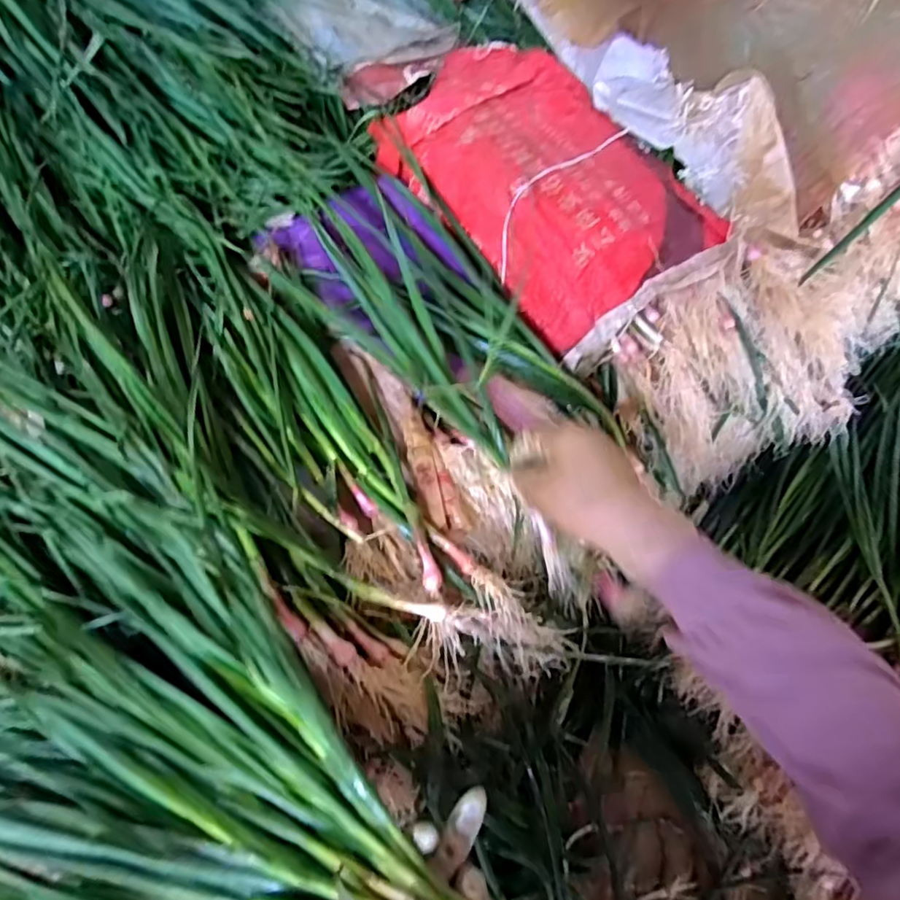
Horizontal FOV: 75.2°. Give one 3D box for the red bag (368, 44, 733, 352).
[{"bbox_3d":[0.086,-0.275,0.583,0.178,0.081,0.353,-34,74,-15],"label":"red bag"}]

